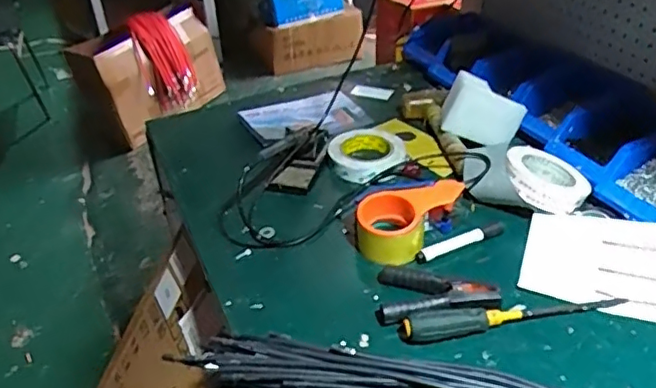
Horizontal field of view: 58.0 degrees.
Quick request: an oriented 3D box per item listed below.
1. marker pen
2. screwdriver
[{"bbox_3d":[0.173,0.063,0.772,0.136,0.017,0.020,-17,37,-16],"label":"marker pen"},{"bbox_3d":[0.206,0.130,0.655,0.250,0.027,0.035,-8,36,-5],"label":"screwdriver"}]

